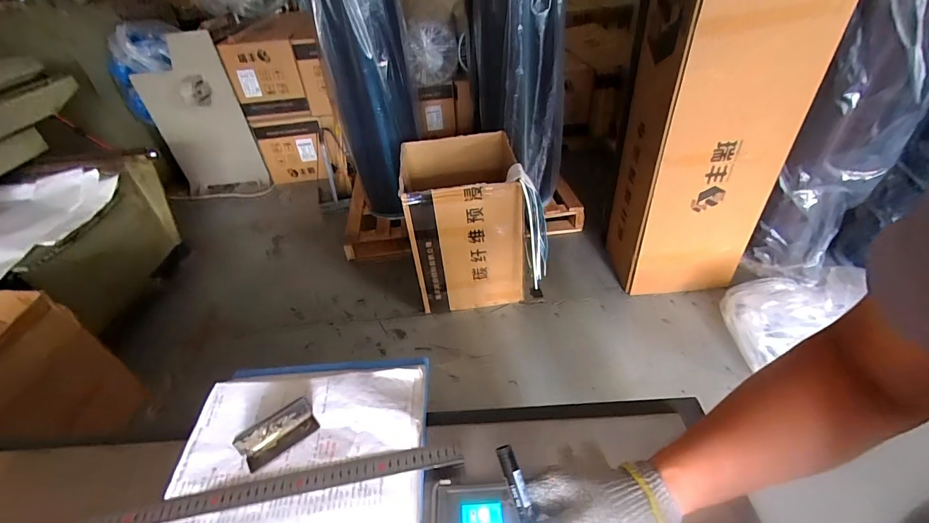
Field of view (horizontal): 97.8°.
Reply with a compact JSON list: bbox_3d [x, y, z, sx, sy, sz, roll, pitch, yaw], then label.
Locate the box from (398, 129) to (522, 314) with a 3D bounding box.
[{"bbox_3d":[-0.001,-0.183,1.703,0.440,0.533,0.556,-5,39,1],"label":"box"}]

